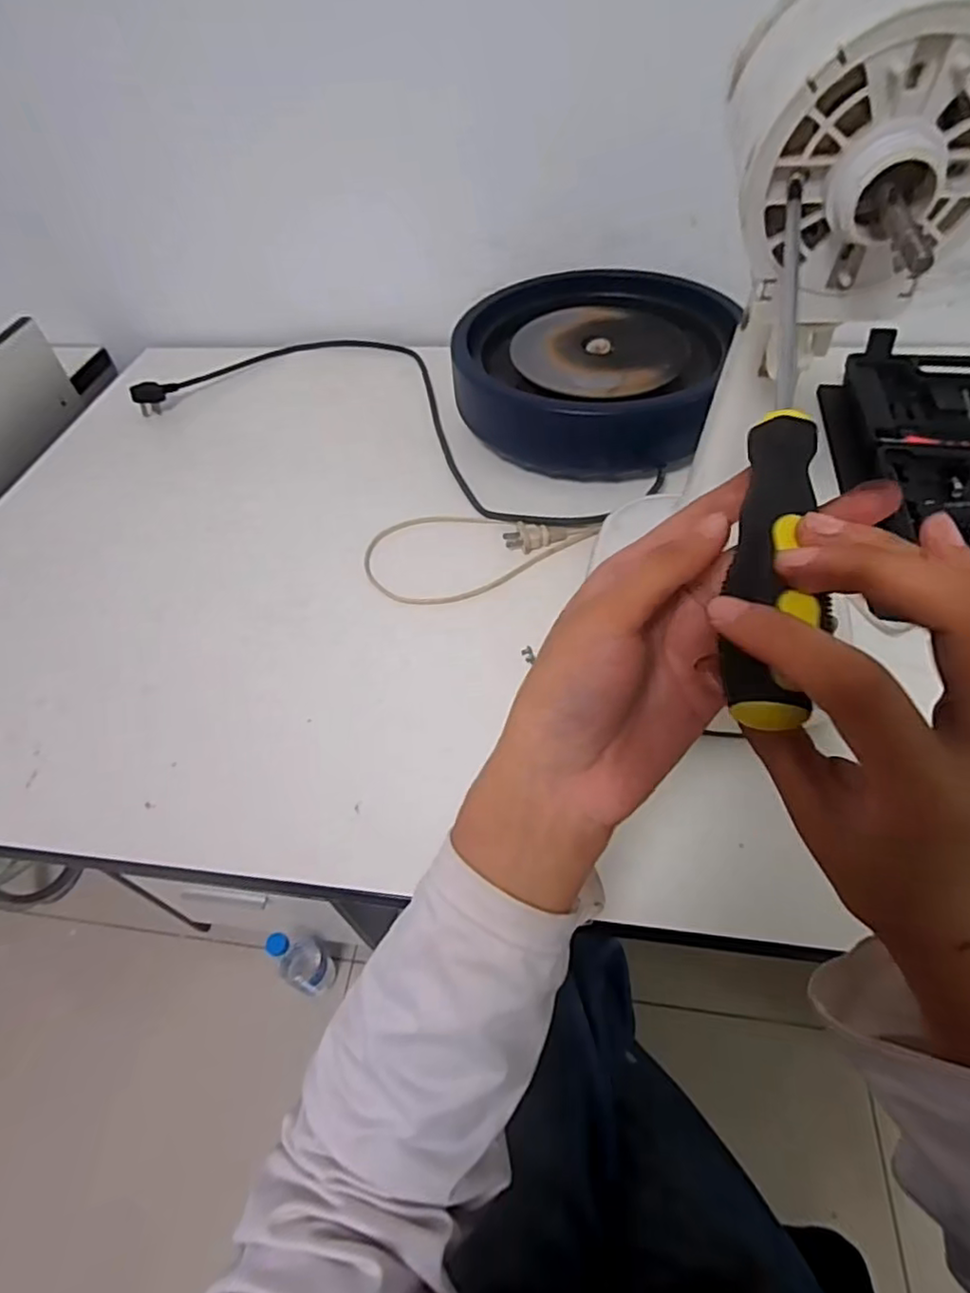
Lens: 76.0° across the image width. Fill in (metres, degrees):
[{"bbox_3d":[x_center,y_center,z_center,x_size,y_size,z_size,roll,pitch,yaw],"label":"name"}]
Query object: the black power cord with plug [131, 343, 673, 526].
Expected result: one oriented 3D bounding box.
[{"bbox_3d":[-0.099,-0.287,0.712,0.593,0.035,0.278,21,57,20],"label":"black power cord with plug"}]

